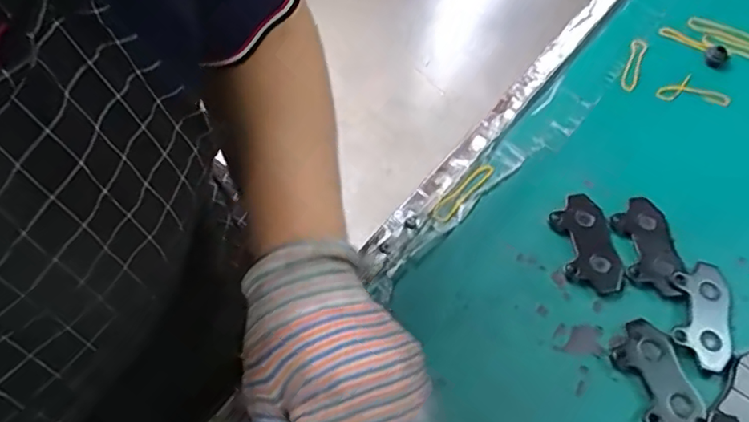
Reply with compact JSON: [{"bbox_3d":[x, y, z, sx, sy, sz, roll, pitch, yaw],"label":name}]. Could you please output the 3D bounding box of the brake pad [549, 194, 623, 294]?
[{"bbox_3d":[0.148,0.022,0.395,0.039,0.006,0.072,-2,60,-3],"label":"brake pad"}]

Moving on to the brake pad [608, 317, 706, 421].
[{"bbox_3d":[0.174,0.102,0.352,0.038,0.006,0.066,-14,61,-9],"label":"brake pad"}]

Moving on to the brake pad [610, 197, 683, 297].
[{"bbox_3d":[0.190,0.023,0.392,0.035,0.007,0.070,-3,60,-3],"label":"brake pad"}]

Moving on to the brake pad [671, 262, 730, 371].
[{"bbox_3d":[0.215,0.066,0.370,0.037,0.006,0.070,11,60,4],"label":"brake pad"}]

